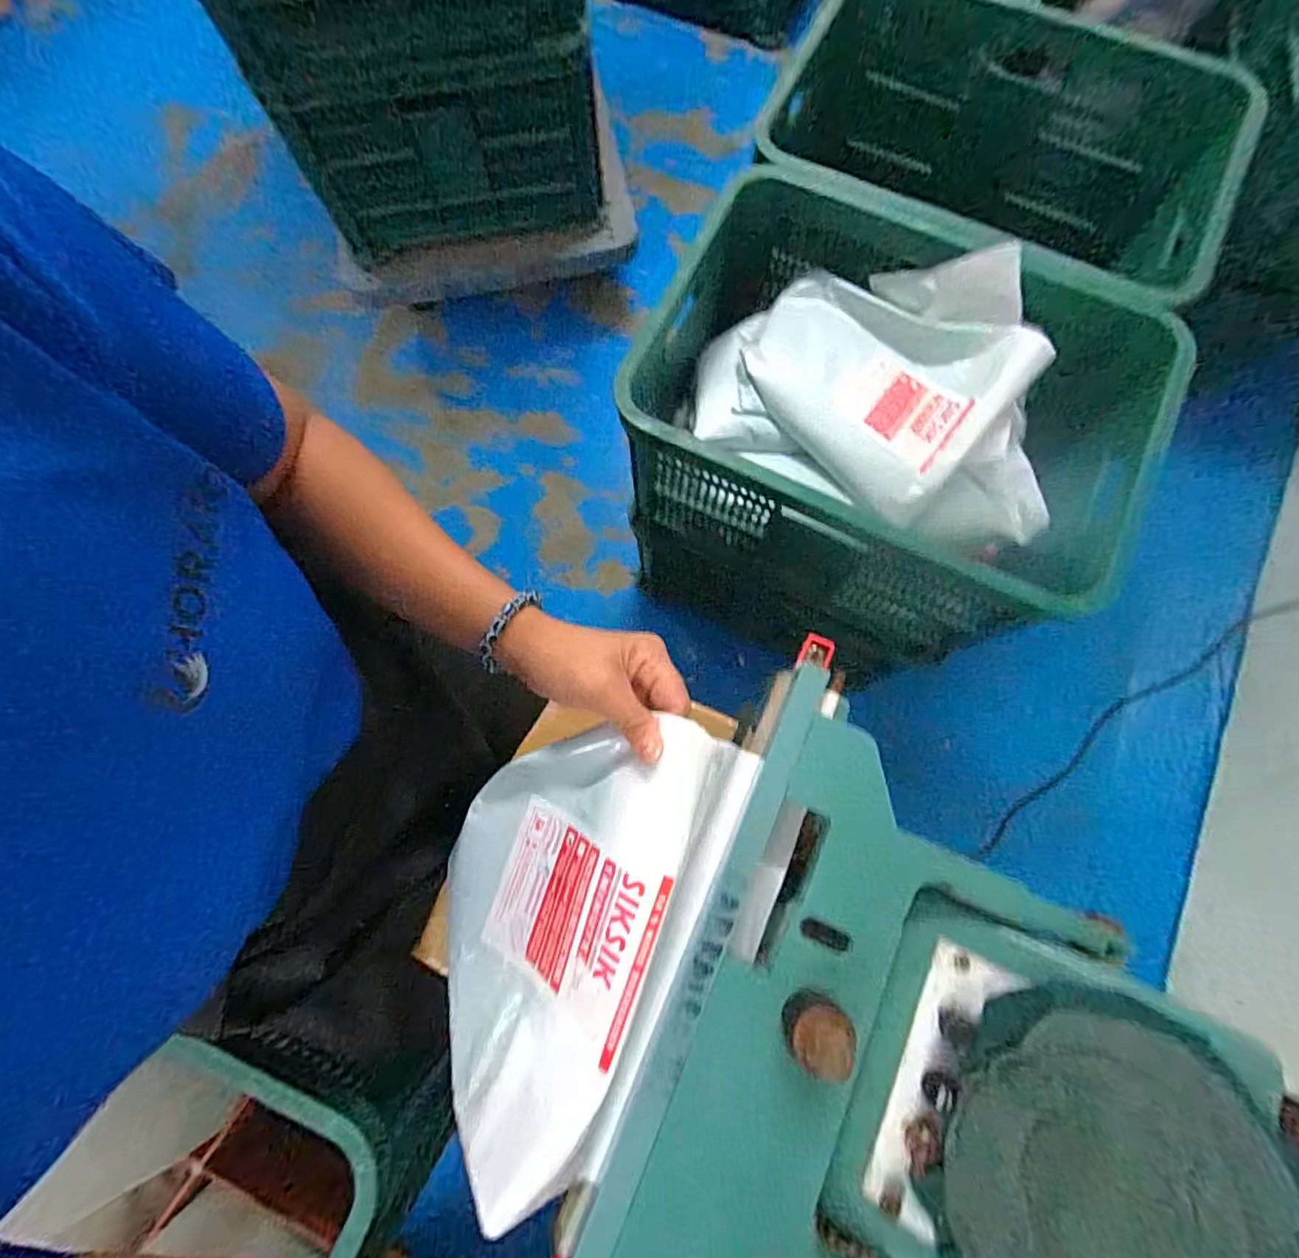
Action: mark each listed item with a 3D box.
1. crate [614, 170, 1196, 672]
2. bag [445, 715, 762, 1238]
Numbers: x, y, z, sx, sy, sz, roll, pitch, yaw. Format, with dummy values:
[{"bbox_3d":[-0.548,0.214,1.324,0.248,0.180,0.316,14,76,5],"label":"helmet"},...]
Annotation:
[{"bbox_3d":[0.270,-0.234,0.729,0.534,0.327,0.414,19,78,5],"label":"crate"},{"bbox_3d":[-0.049,0.160,0.362,0.188,0.076,0.240,18,83,44],"label":"bag"}]

